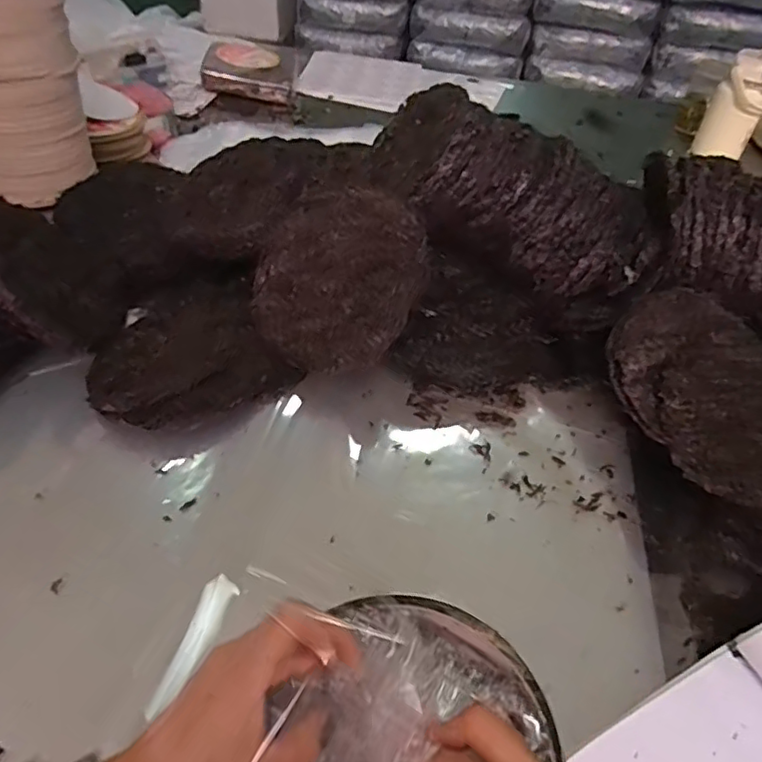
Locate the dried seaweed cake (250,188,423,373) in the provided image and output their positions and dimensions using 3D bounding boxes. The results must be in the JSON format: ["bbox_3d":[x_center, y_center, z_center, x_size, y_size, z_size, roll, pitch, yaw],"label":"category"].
[{"bbox_3d":[-0.045,-0.116,0.684,0.186,0.030,0.208,37,96,19],"label":"dried seaweed cake"}]

